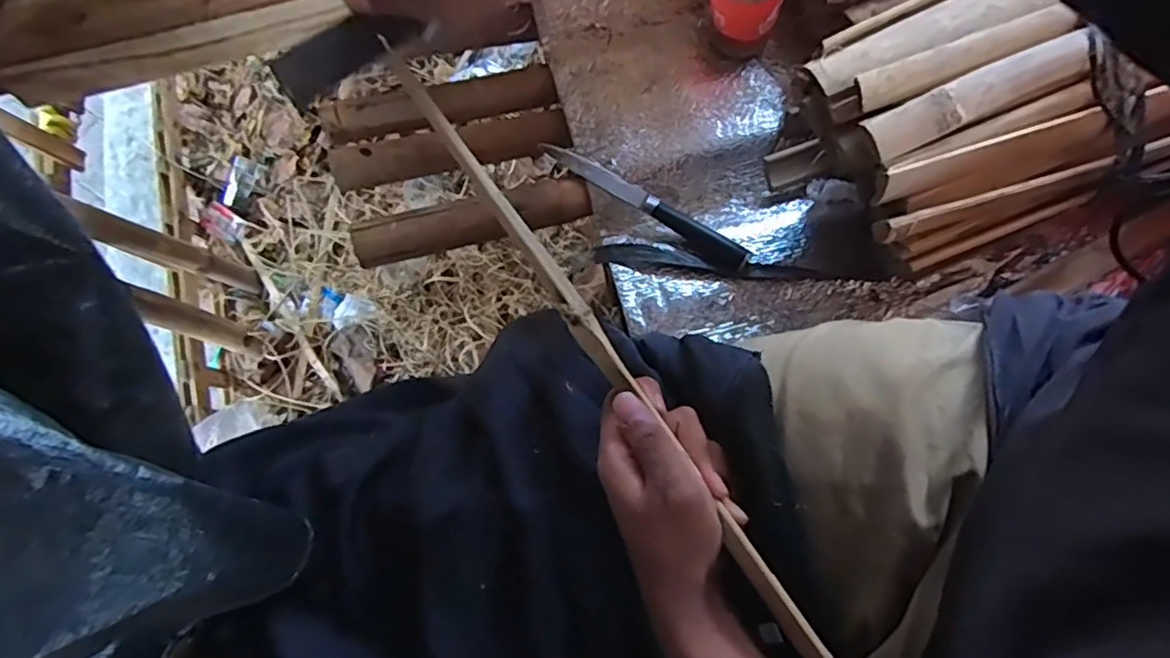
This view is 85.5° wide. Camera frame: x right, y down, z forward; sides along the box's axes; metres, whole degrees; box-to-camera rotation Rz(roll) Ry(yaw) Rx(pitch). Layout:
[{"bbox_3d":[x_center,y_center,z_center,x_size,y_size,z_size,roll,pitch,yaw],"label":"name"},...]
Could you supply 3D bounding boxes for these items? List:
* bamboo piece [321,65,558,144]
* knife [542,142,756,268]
[{"bbox_3d":[-0.148,-0.227,0.650,0.233,0.033,0.046,-10,75,-3],"label":"bamboo piece"},{"bbox_3d":[0.055,-0.122,0.598,0.223,0.017,0.022,33,77,8],"label":"knife"}]

